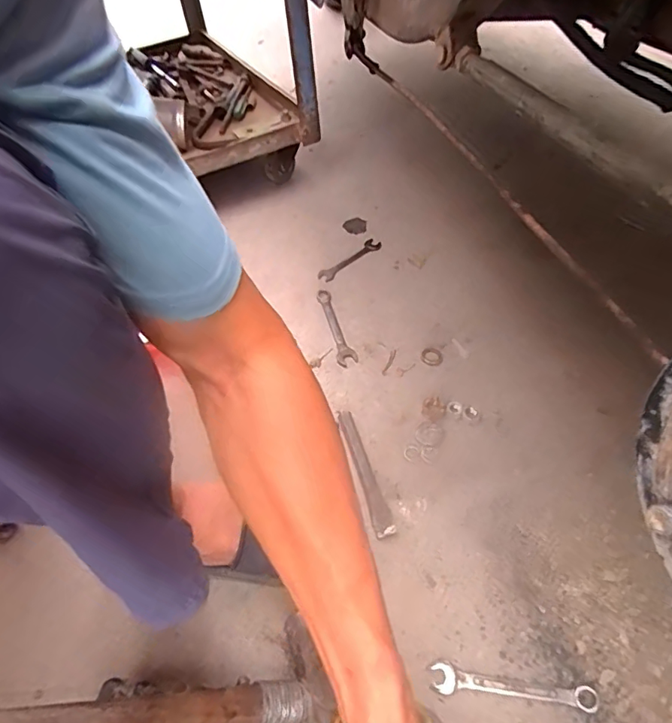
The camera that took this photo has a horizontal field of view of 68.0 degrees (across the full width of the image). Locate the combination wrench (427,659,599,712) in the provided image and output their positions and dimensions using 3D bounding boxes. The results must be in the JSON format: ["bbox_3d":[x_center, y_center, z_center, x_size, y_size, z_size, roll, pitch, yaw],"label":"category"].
[{"bbox_3d":[0.160,0.300,0.455,0.145,0.008,0.026,4,52,9],"label":"combination wrench"}]

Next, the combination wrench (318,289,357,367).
[{"bbox_3d":[0.000,-0.055,0.754,0.028,0.007,0.154,-13,51,-5],"label":"combination wrench"}]

